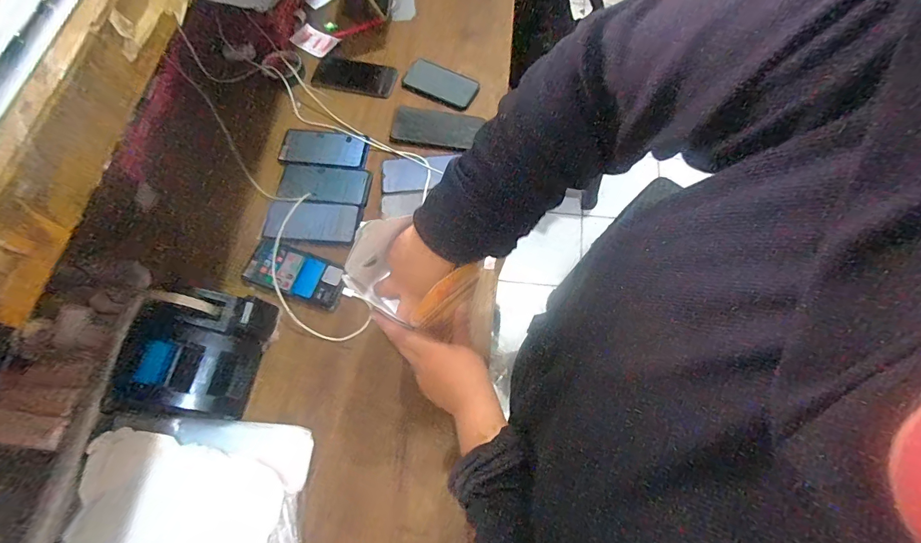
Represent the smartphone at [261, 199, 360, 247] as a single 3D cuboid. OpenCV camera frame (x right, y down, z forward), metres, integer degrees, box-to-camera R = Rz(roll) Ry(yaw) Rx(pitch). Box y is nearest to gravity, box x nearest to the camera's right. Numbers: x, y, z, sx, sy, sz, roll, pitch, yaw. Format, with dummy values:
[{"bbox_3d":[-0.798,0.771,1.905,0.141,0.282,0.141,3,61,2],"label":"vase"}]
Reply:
[{"bbox_3d":[-0.257,-0.087,0.731,0.158,0.013,0.077,5,67,5],"label":"smartphone"}]

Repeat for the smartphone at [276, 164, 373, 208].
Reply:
[{"bbox_3d":[-0.243,-0.158,0.757,0.159,0.012,0.077,5,67,5],"label":"smartphone"}]

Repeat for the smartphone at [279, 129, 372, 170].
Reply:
[{"bbox_3d":[-0.255,-0.227,0.785,0.162,0.009,0.077,5,67,5],"label":"smartphone"}]

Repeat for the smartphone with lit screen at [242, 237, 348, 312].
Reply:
[{"bbox_3d":[-0.268,0.001,0.690,0.163,0.008,0.079,19,67,5],"label":"smartphone with lit screen"}]

